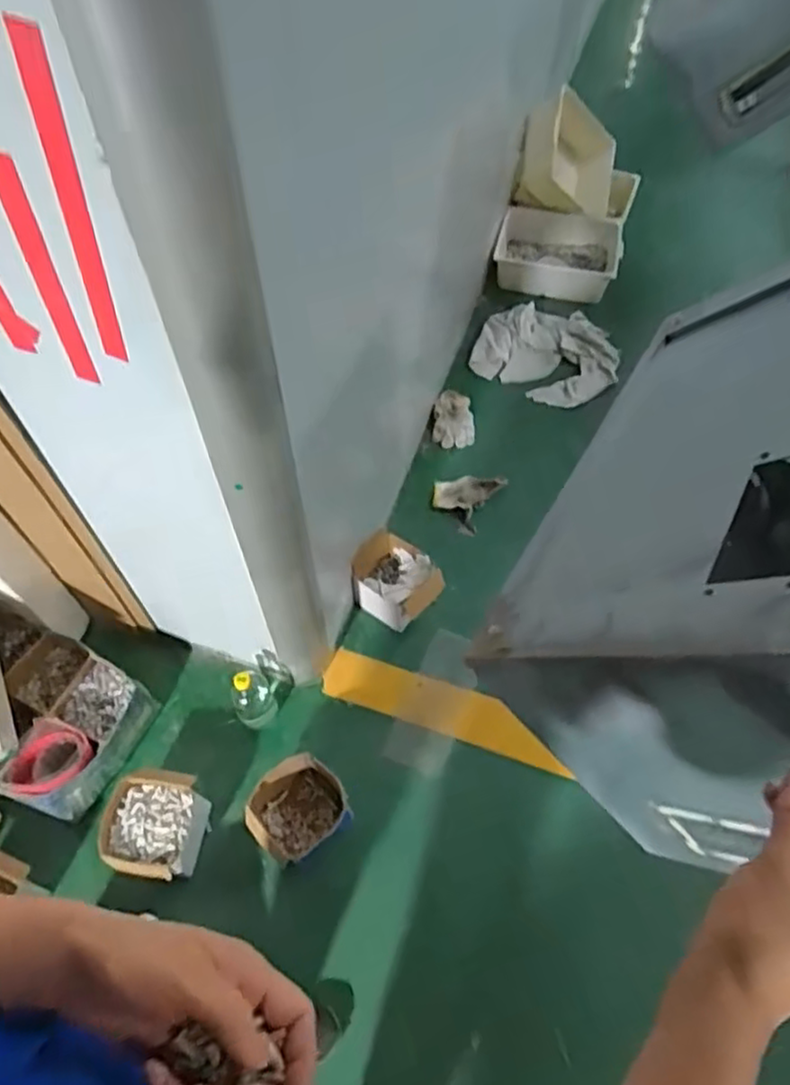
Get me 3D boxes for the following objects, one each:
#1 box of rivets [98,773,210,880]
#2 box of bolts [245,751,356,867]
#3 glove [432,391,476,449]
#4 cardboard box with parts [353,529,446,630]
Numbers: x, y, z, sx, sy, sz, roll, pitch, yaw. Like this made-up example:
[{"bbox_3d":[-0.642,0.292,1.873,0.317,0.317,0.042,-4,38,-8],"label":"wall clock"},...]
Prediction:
[{"bbox_3d":[-0.413,0.493,1.213,0.164,0.092,0.157,9,58,5],"label":"box of rivets"},{"bbox_3d":[-0.174,0.474,1.227,0.164,0.093,0.143,-31,63,-19],"label":"box of bolts"},{"bbox_3d":[0.157,-0.333,1.810,0.108,0.030,0.175,5,57,2],"label":"glove"},{"bbox_3d":[-0.004,0.083,1.462,0.174,0.129,0.159,37,64,20],"label":"cardboard box with parts"}]

